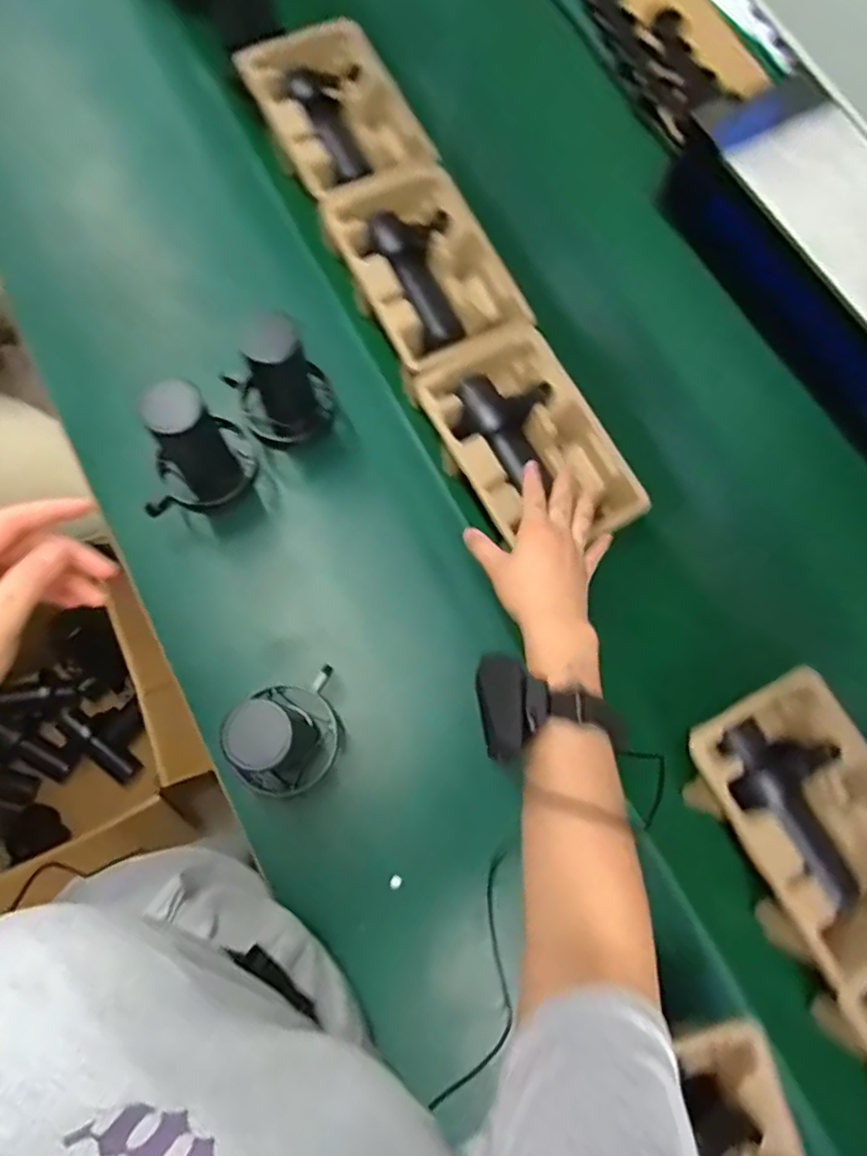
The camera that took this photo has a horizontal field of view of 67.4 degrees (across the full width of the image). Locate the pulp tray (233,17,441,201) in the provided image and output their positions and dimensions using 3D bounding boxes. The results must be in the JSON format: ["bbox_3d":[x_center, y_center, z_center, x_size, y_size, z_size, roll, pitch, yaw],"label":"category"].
[{"bbox_3d":[-0.116,-0.532,0.761,0.161,0.054,0.235,-25,78,-9],"label":"pulp tray"}]

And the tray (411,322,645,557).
[{"bbox_3d":[0.093,-0.126,0.659,0.147,0.052,0.220,-27,78,-6],"label":"tray"}]

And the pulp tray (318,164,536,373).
[{"bbox_3d":[-0.012,-0.326,0.701,0.157,0.070,0.218,-26,78,-9],"label":"pulp tray"}]

